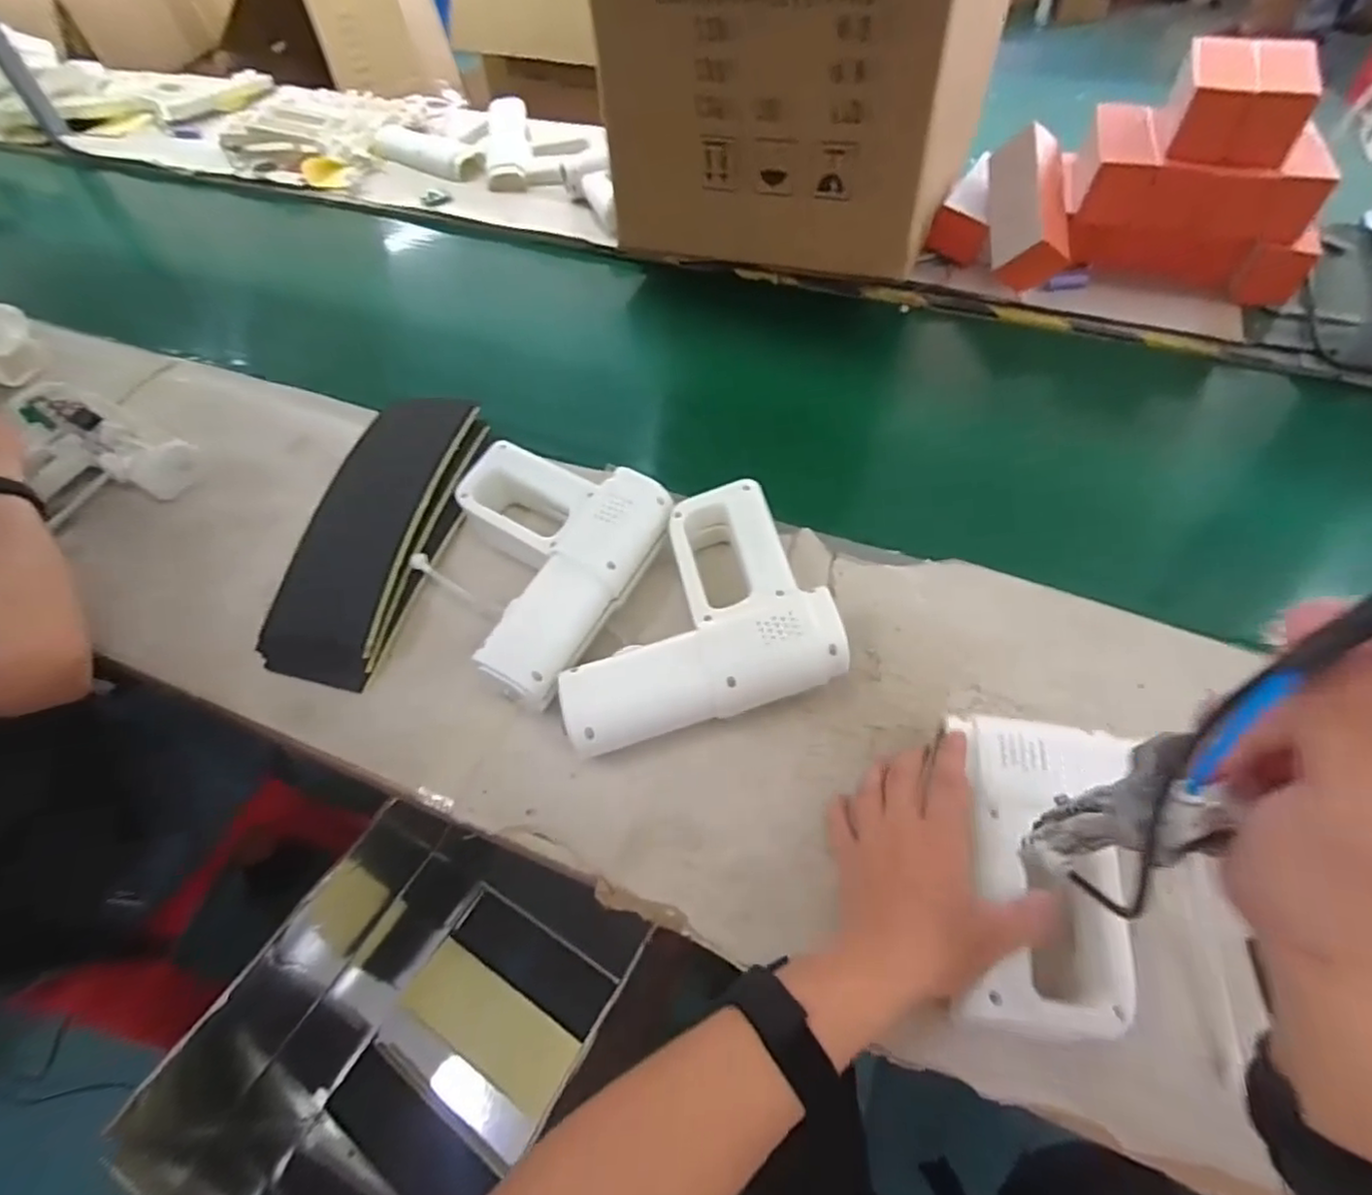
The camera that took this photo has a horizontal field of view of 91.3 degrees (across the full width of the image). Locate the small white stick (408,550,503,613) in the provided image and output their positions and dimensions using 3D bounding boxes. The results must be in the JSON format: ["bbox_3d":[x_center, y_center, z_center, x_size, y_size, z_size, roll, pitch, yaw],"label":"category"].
[{"bbox_3d":[-0.209,-0.010,0.613,0.092,0.007,0.014,36,56,-19],"label":"small white stick"}]

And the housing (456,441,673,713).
[{"bbox_3d":[-0.137,-0.031,0.578,0.188,0.066,0.214,24,60,19],"label":"housing"}]

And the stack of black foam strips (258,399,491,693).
[{"bbox_3d":[-0.276,-0.068,0.623,0.118,0.060,0.316,7,56,9],"label":"stack of black foam strips"}]

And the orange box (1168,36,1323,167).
[{"bbox_3d":[0.614,-0.551,0.745,0.119,0.065,0.175,21,59,17],"label":"orange box"}]

